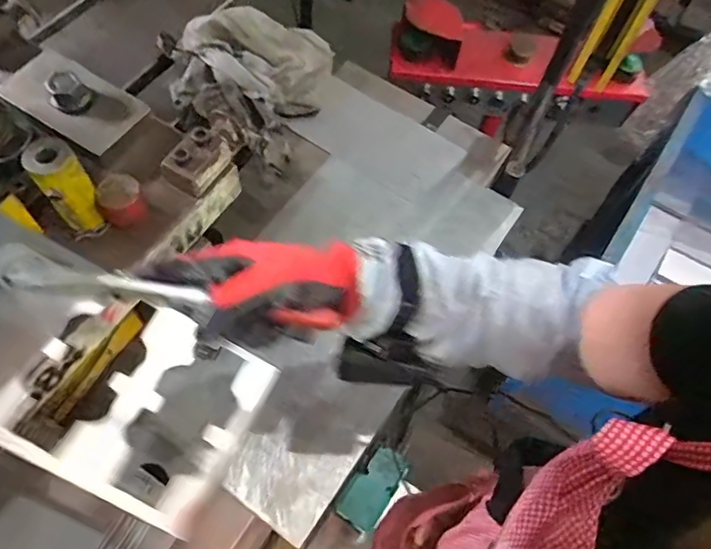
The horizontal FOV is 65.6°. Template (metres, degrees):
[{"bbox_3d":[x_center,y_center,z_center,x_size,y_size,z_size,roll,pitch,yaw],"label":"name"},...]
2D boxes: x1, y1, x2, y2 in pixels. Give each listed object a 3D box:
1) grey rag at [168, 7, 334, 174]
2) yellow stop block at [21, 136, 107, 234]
[{"bbox_3d":[-0.152,-0.279,0.767,0.216,0.067,0.231,24,65,8],"label":"grey rag"},{"bbox_3d":[-0.260,-0.076,0.504,0.040,0.096,0.043,-33,70,-18],"label":"yellow stop block"}]

